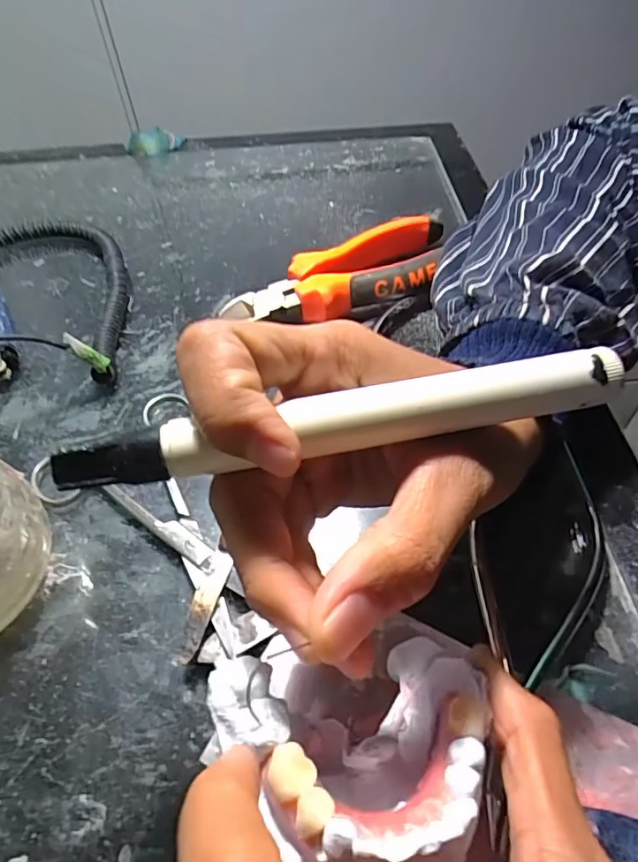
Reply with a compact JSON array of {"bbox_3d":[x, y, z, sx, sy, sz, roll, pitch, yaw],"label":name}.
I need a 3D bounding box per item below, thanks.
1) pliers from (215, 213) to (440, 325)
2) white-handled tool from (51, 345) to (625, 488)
[{"bbox_3d":[0.020,-0.087,0.307,0.146,0.025,0.050,-24,54,-17],"label":"pliers"},{"bbox_3d":[0.008,-0.005,0.132,0.141,0.013,0.013,-10,51,-6],"label":"white-handled tool"}]

